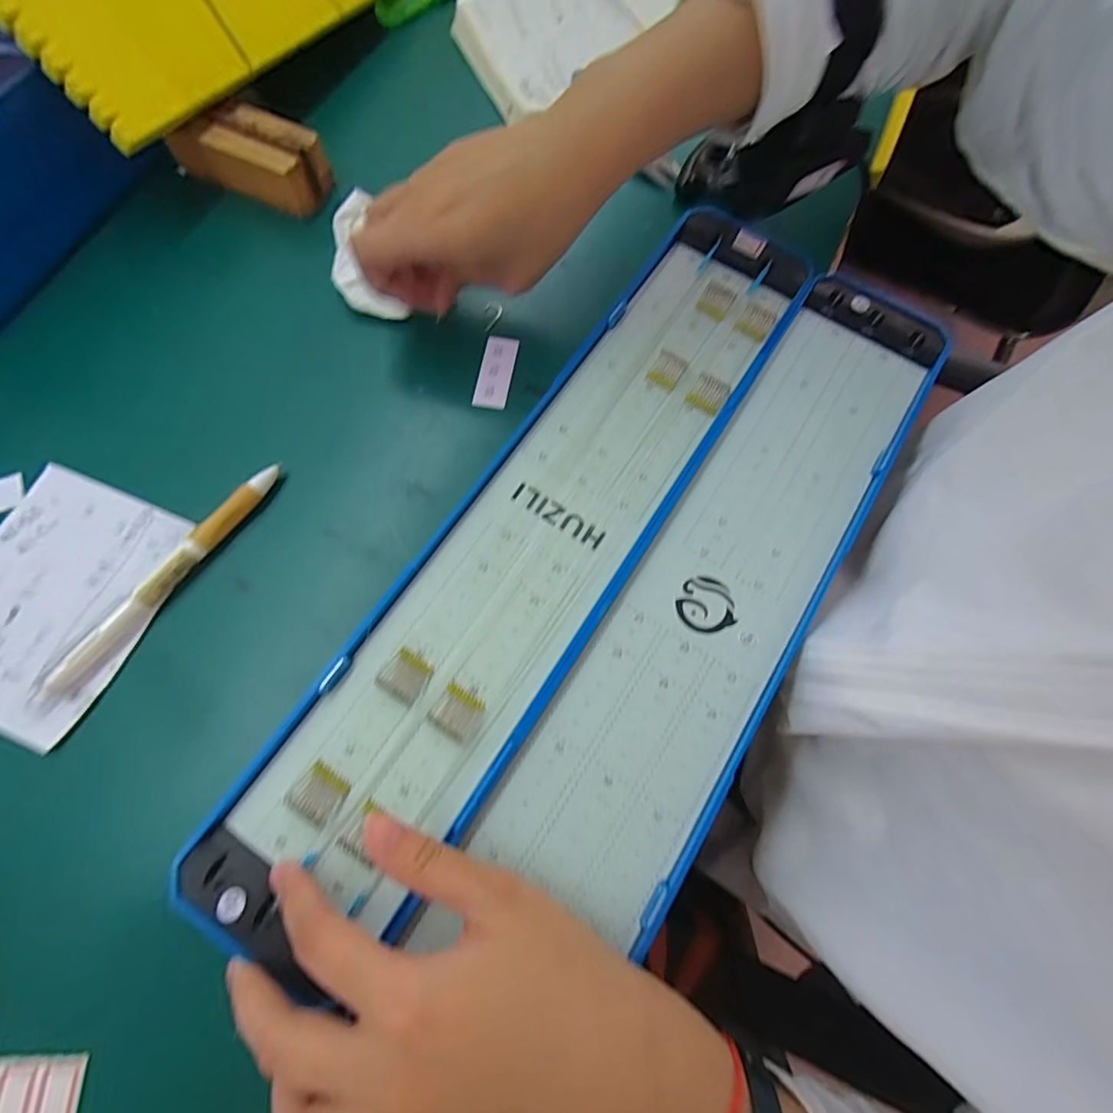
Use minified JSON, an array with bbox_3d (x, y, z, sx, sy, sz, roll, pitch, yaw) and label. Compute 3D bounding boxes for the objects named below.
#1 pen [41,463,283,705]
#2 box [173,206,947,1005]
[{"bbox_3d":[-0.184,0.007,0.258,0.010,0.010,0.136,34,73,10],"label":"pen"},{"bbox_3d":[0.039,0.002,0.269,0.183,0.010,0.439,37,74,11],"label":"box"}]

